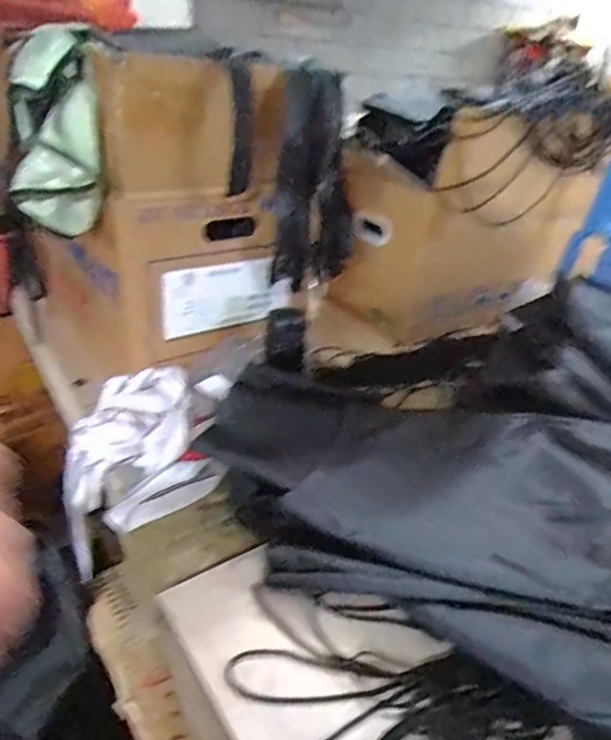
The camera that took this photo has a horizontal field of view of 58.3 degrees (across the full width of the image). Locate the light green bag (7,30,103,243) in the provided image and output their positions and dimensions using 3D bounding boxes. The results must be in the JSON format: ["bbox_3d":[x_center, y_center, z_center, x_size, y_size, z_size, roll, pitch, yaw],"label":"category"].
[{"bbox_3d":[-0.285,-0.261,0.623,0.096,0.205,0.084,-4,32,-16],"label":"light green bag"}]

